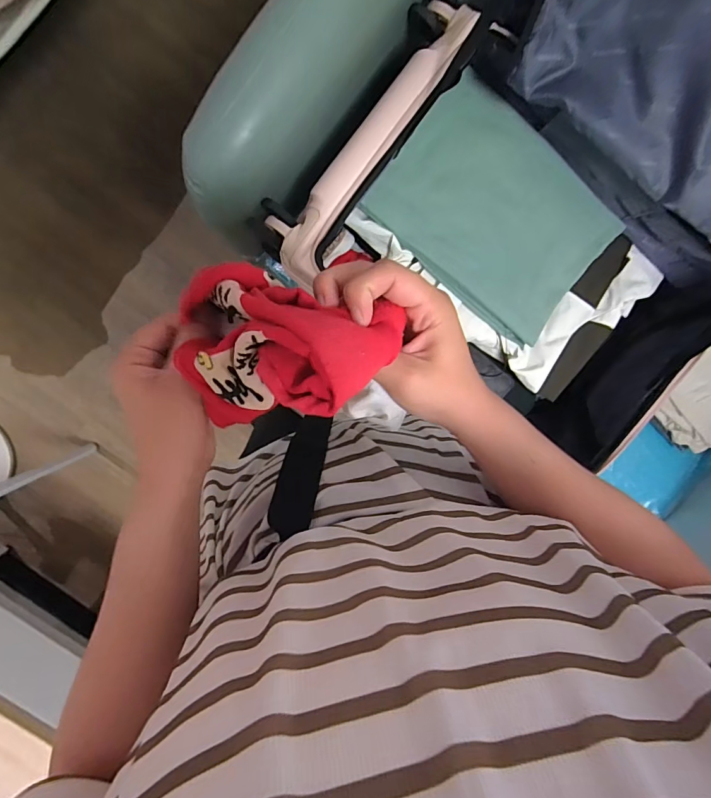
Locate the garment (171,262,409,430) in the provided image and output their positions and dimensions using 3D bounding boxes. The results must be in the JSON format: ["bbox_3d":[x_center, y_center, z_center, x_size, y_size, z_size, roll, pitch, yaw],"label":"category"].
[{"bbox_3d":[-0.038,-0.038,0.240,0.121,0.082,0.090,-16,98,-3],"label":"garment"}]

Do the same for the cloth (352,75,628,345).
[{"bbox_3d":[0.223,-0.289,0.685,0.350,0.024,0.263,39,92,-8],"label":"cloth"}]

